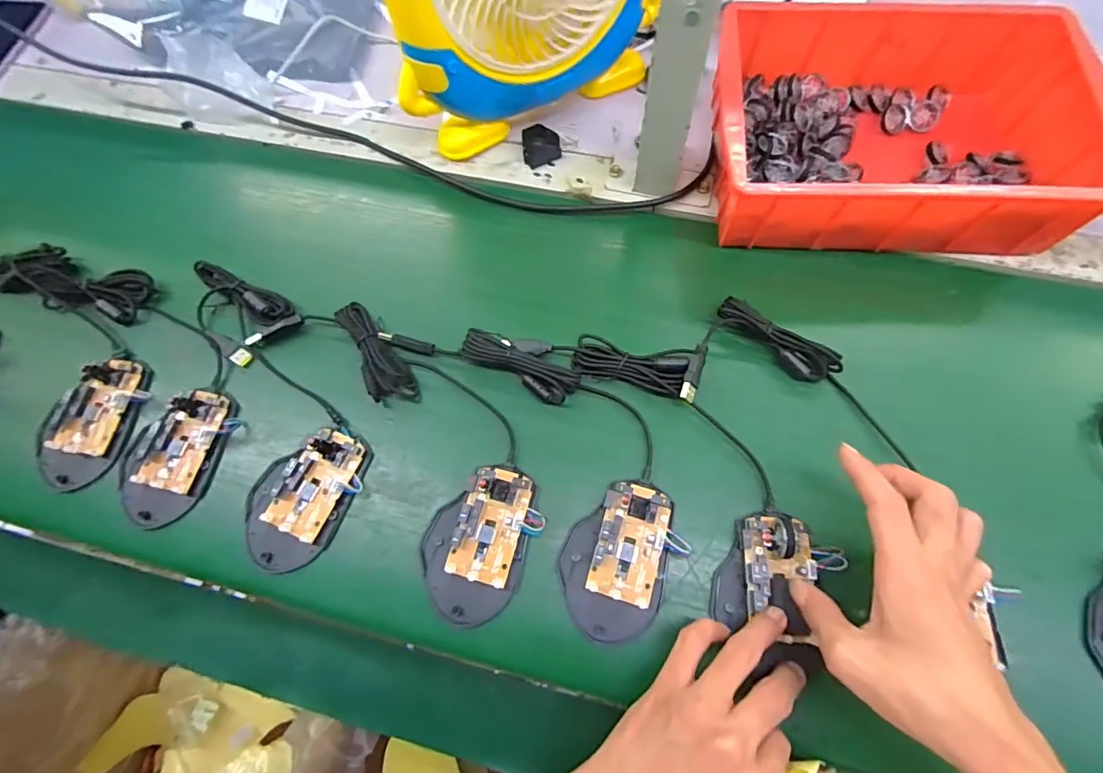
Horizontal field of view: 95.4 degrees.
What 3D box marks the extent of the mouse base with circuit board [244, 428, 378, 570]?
[{"bbox_3d":[-0.190,0.080,0.377,0.076,0.022,0.110,22,73,10],"label":"mouse base with circuit board"}]

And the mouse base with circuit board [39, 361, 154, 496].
[{"bbox_3d":[-0.372,0.028,0.407,0.067,0.027,0.108,12,69,7],"label":"mouse base with circuit board"}]

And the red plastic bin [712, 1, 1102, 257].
[{"bbox_3d":[0.286,-0.224,0.438,0.280,0.094,0.198,2,71,4],"label":"red plastic bin"}]

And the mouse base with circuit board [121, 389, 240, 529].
[{"bbox_3d":[-0.299,0.052,0.394,0.071,0.021,0.108,10,72,6],"label":"mouse base with circuit board"}]

